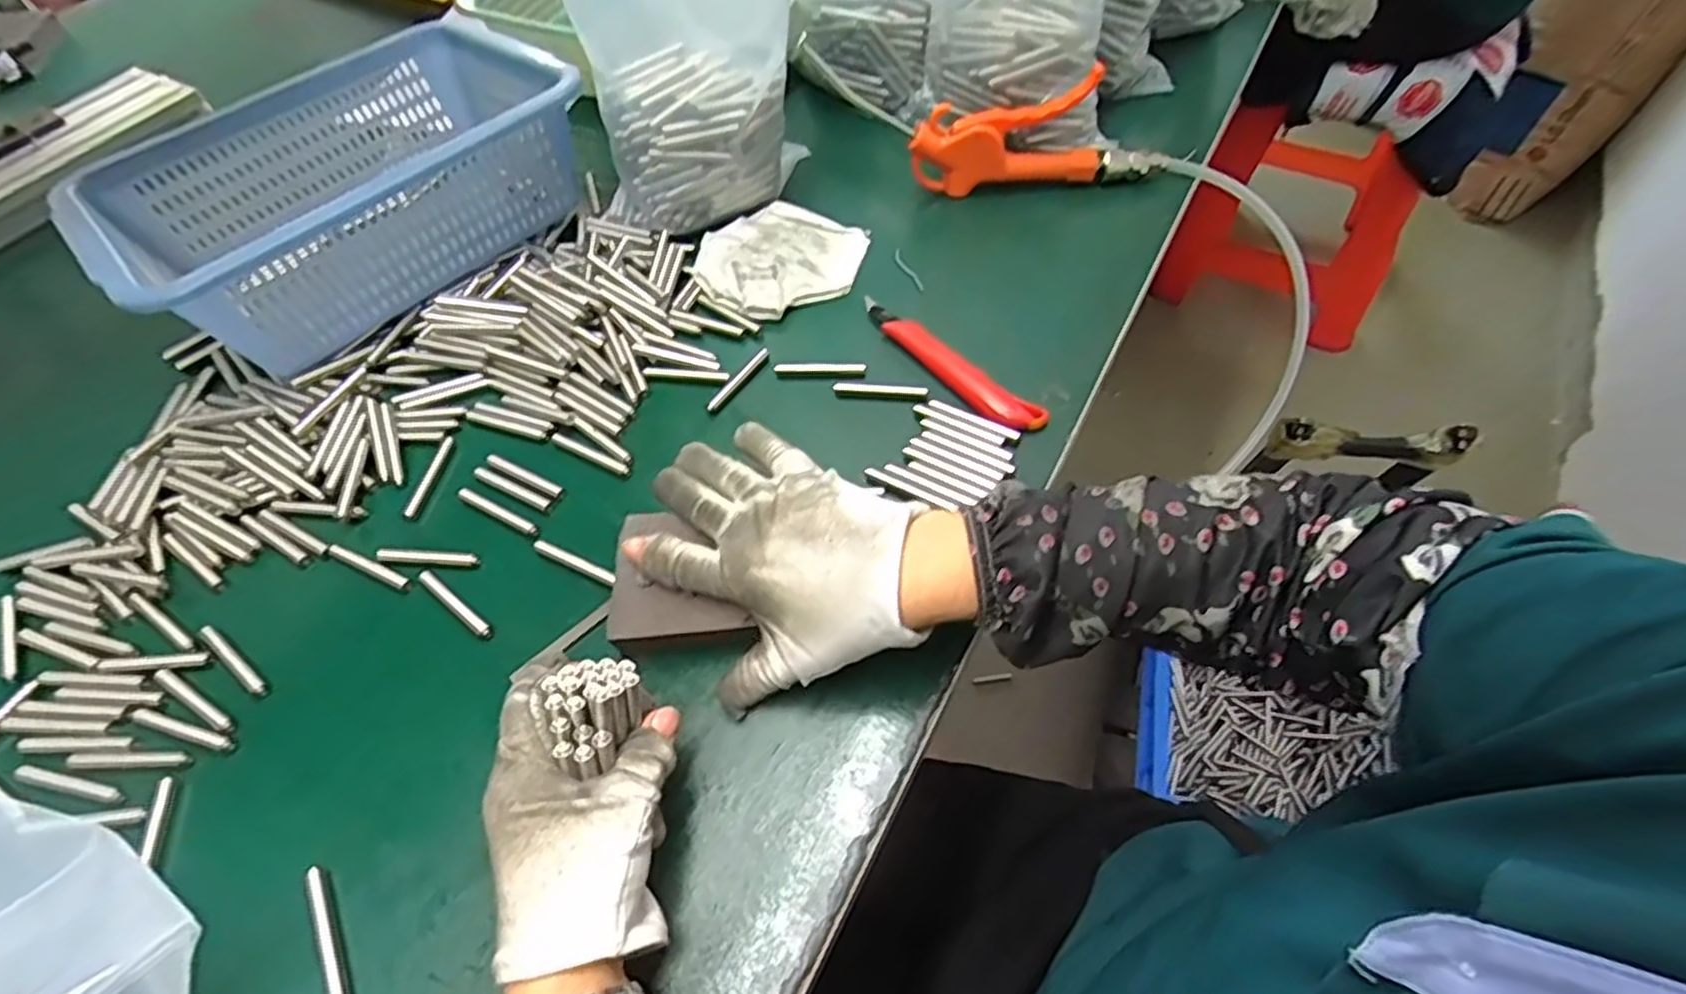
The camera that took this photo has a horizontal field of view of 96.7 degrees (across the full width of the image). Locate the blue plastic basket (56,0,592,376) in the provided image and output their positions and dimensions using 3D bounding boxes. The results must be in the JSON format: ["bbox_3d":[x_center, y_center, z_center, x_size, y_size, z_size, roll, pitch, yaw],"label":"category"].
[{"bbox_3d":[-0.349,-0.224,0.534,0.297,0.094,0.221,-39,63,-20],"label":"blue plastic basket"}]

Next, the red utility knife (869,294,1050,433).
[{"bbox_3d":[0.063,-0.084,0.471,0.022,0.012,0.147,-38,63,-20],"label":"red utility knife"}]

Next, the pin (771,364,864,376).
[{"bbox_3d":[-0.015,-0.081,0.478,0.058,0.007,0.007,4,57,6],"label":"pin"}]

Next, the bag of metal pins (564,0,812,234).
[{"bbox_3d":[-0.105,-0.293,0.511,0.138,0.200,0.088,-13,57,-5],"label":"bag of metal pins"}]

